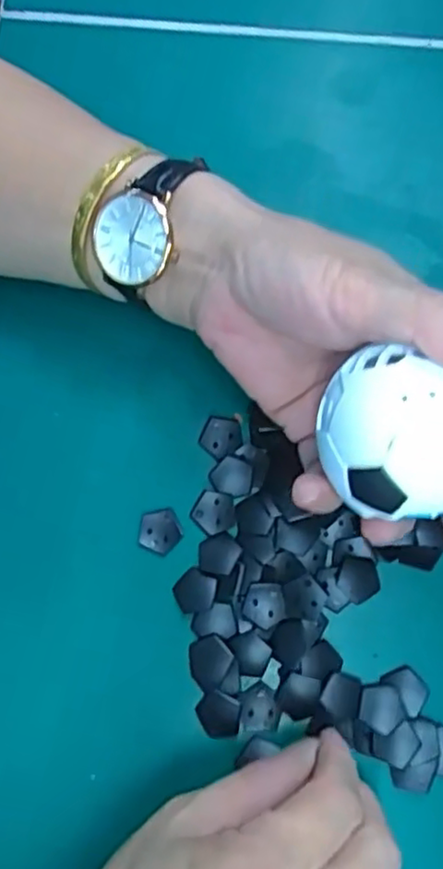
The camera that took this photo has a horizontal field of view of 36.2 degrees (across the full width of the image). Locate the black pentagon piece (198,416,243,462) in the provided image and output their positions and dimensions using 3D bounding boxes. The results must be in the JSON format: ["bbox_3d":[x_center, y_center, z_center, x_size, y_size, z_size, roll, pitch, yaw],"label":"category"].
[{"bbox_3d":[0.000,0.001,0.299,0.019,0.004,0.018,42,81,9],"label":"black pentagon piece"}]

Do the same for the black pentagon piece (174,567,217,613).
[{"bbox_3d":[-0.011,0.067,0.287,0.017,0.004,0.018,29,80,7],"label":"black pentagon piece"}]

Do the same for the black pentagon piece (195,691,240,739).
[{"bbox_3d":[-0.002,0.116,0.277,0.018,0.004,0.017,9,78,3],"label":"black pentagon piece"}]

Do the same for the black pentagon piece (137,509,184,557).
[{"bbox_3d":[-0.027,0.042,0.292,0.018,0.004,0.018,-31,79,-6],"label":"black pentagon piece"}]

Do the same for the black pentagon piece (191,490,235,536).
[{"bbox_3d":[-0.003,0.034,0.293,0.019,0.004,0.017,16,78,4],"label":"black pentagon piece"}]

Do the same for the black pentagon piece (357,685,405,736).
[{"bbox_3d":[0.065,0.111,0.274,0.017,0.004,0.018,34,80,8],"label":"black pentagon piece"}]

